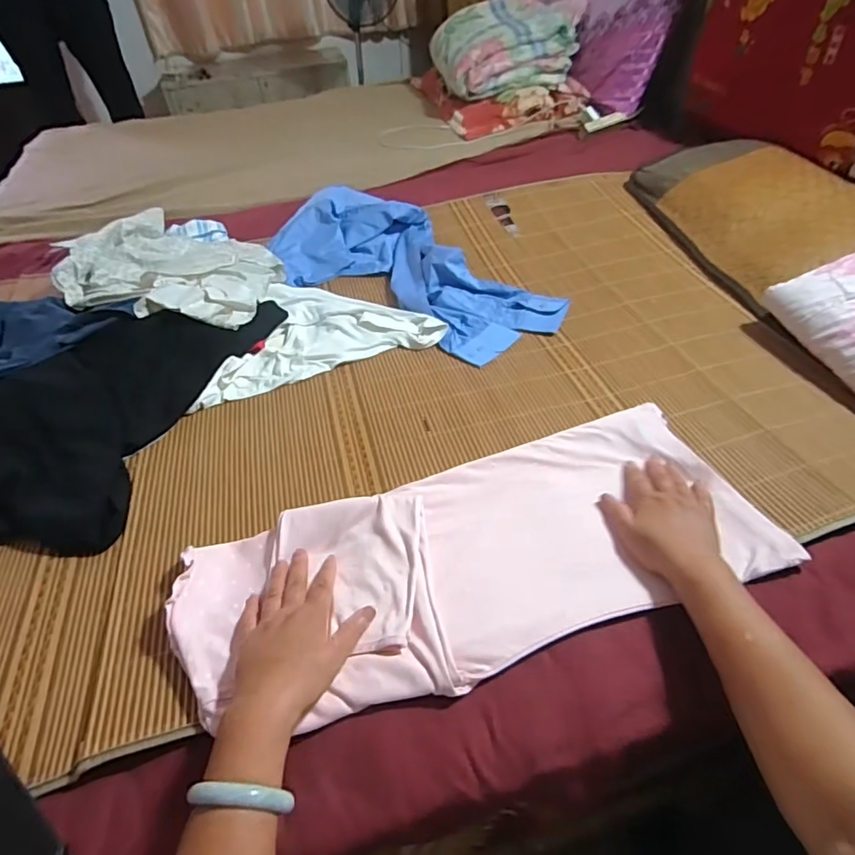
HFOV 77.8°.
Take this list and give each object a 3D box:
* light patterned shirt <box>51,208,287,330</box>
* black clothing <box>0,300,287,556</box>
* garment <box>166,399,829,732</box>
[{"bbox_3d":[-0.453,-0.284,0.984,0.471,0.078,0.309,22,51,25],"label":"light patterned shirt"},{"bbox_3d":[-0.515,-0.043,0.747,0.404,0.078,0.546,7,46,13],"label":"black clothing"},{"bbox_3d":[0.059,0.133,0.569,0.611,0.040,0.240,-14,45,-14],"label":"garment"}]

